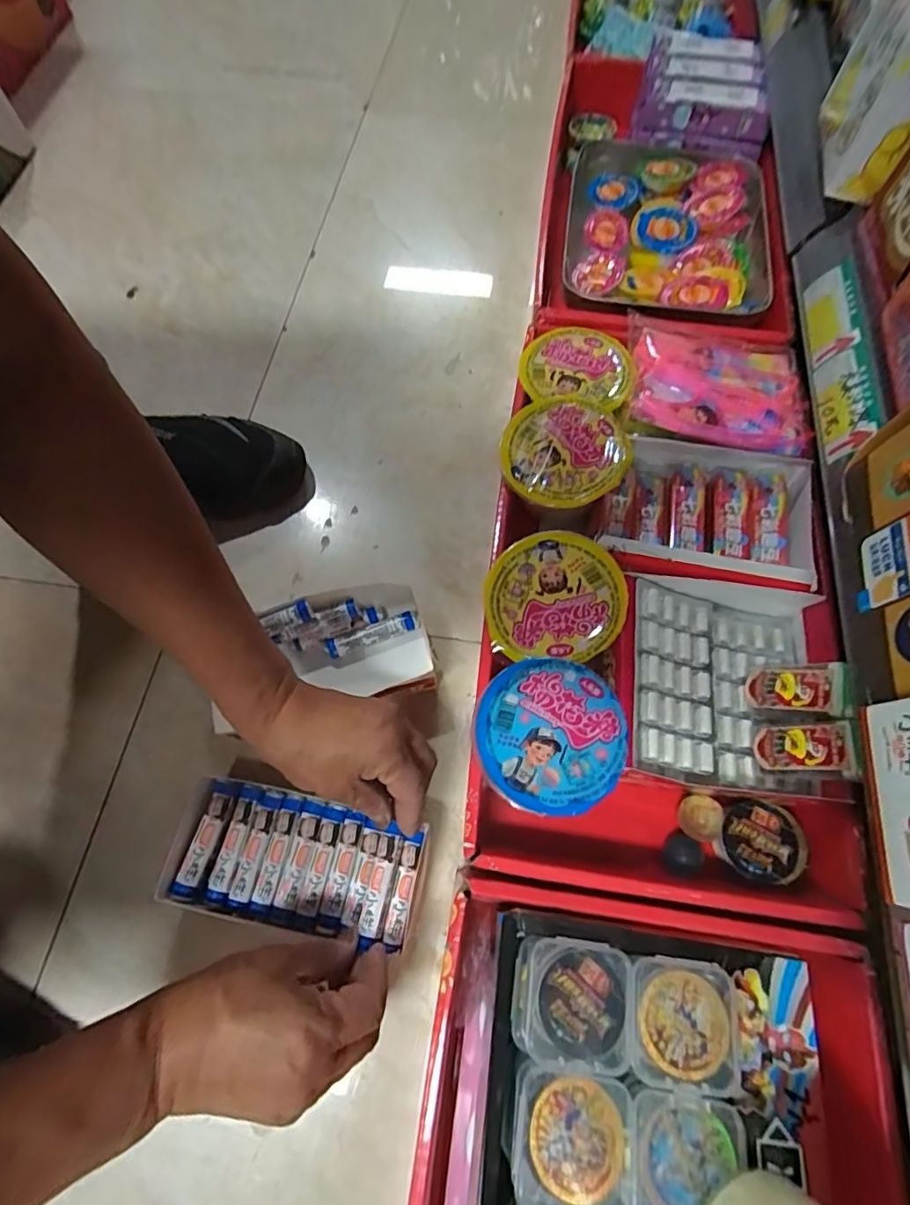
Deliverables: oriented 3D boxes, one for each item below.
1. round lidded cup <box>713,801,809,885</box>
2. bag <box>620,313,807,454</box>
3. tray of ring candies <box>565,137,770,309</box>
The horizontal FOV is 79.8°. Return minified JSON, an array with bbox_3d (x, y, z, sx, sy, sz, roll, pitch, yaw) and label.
[{"bbox_3d":[0.193,0.155,0.354,0.050,0.037,0.045,12,68,5],"label":"round lidded cup"},{"bbox_3d":[0.211,-0.177,0.440,0.142,0.026,0.121,12,68,5],"label":"bag"},{"bbox_3d":[0.222,-0.392,0.576,0.205,0.036,0.252,10,67,5],"label":"tray of ring candies"}]

